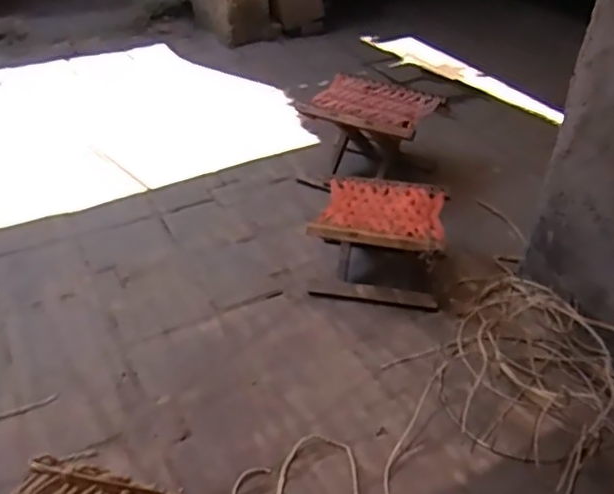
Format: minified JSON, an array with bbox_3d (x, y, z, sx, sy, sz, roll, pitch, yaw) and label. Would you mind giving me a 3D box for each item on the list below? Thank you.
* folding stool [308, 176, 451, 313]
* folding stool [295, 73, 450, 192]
[{"bbox_3d":[0.172,-0.012,1.405,0.278,0.186,0.240,12,40,14],"label":"folding stool"},{"bbox_3d":[0.180,-0.303,1.754,0.331,0.240,0.299,24,44,26],"label":"folding stool"}]

